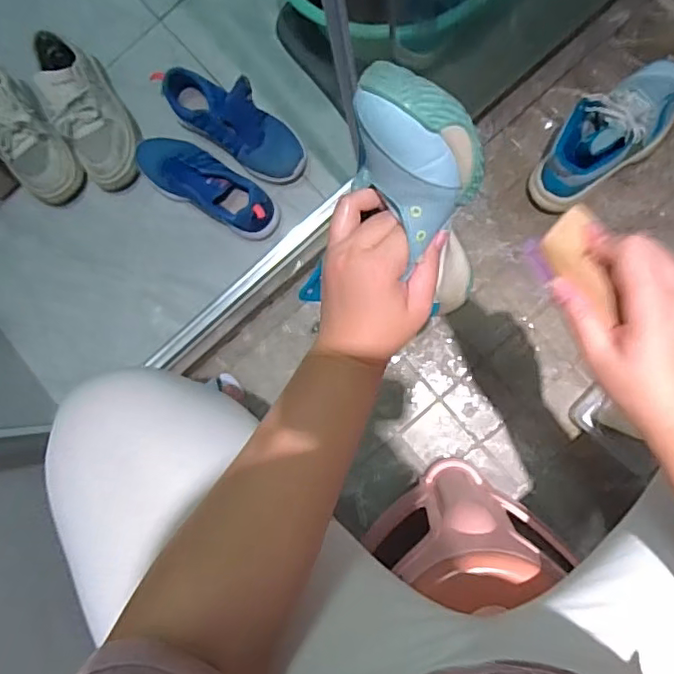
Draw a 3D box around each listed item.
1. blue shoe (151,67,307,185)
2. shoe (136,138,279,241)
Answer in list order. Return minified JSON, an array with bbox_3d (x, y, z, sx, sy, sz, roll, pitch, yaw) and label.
[{"bbox_3d":[-0.176,-0.363,0.961,0.270,0.114,0.099,37,89,9],"label":"blue shoe"},{"bbox_3d":[-0.228,-0.264,0.980,0.277,0.095,0.094,29,87,8],"label":"shoe"}]

